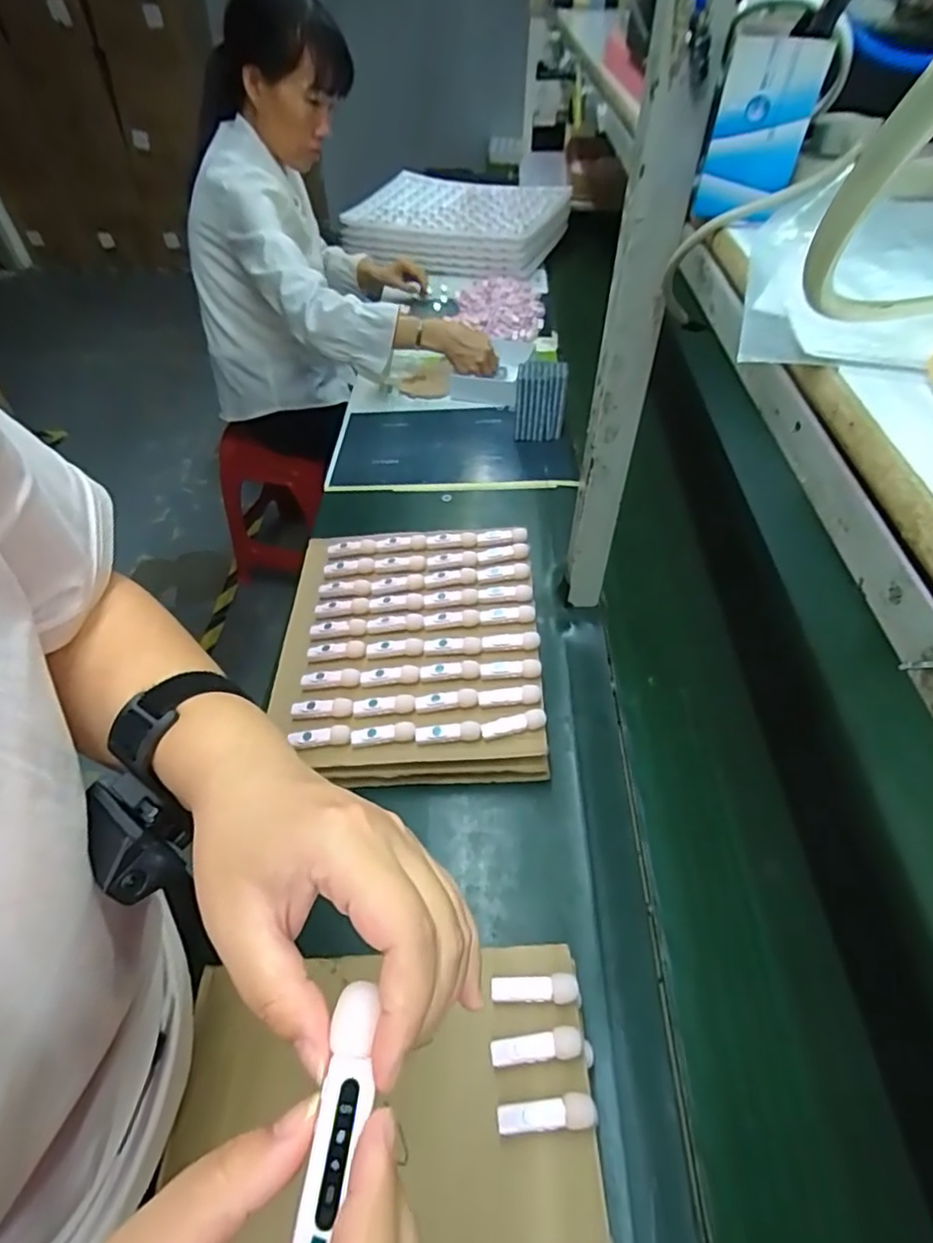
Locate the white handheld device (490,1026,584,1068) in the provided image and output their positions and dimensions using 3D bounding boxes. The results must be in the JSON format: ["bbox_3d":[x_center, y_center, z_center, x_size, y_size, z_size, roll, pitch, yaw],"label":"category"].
[{"bbox_3d":[0.051,0.307,0.437,0.066,0.011,0.018,-3,49,-3],"label":"white handheld device"}]

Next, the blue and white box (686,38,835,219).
[{"bbox_3d":[0.175,-0.293,0.366,0.054,0.084,0.023,14,51,12],"label":"blue and white box"}]

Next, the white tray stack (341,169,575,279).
[{"bbox_3d":[-0.019,-1.048,1.592,0.552,0.098,0.368,23,53,18],"label":"white tray stack"}]

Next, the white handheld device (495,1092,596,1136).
[{"bbox_3d":[0.055,0.338,0.415,0.067,0.018,0.018,-3,49,-3],"label":"white handheld device"}]

